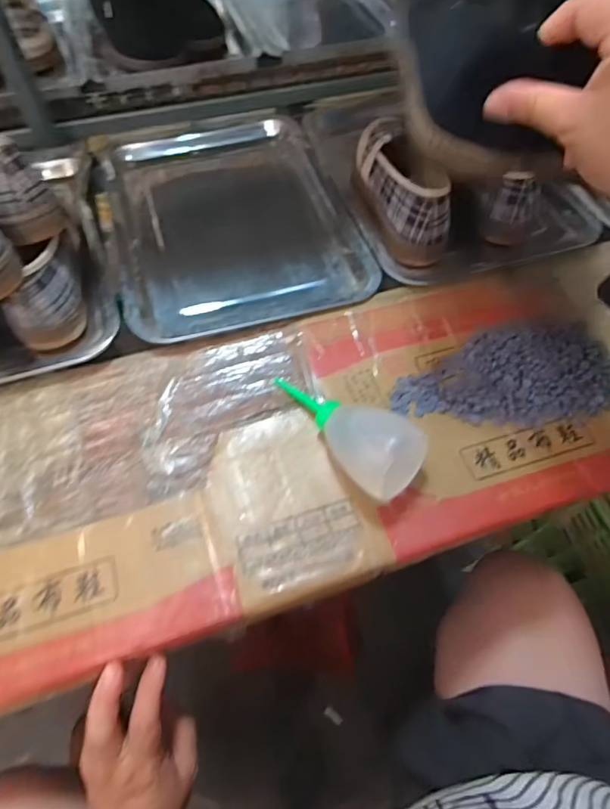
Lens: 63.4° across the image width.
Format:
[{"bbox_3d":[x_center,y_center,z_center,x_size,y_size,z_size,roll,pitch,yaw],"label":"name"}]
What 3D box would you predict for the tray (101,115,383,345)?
[{"bbox_3d":[-0.091,-0.227,0.571,0.253,0.025,0.359,-15,59,-10],"label":"tray"}]

